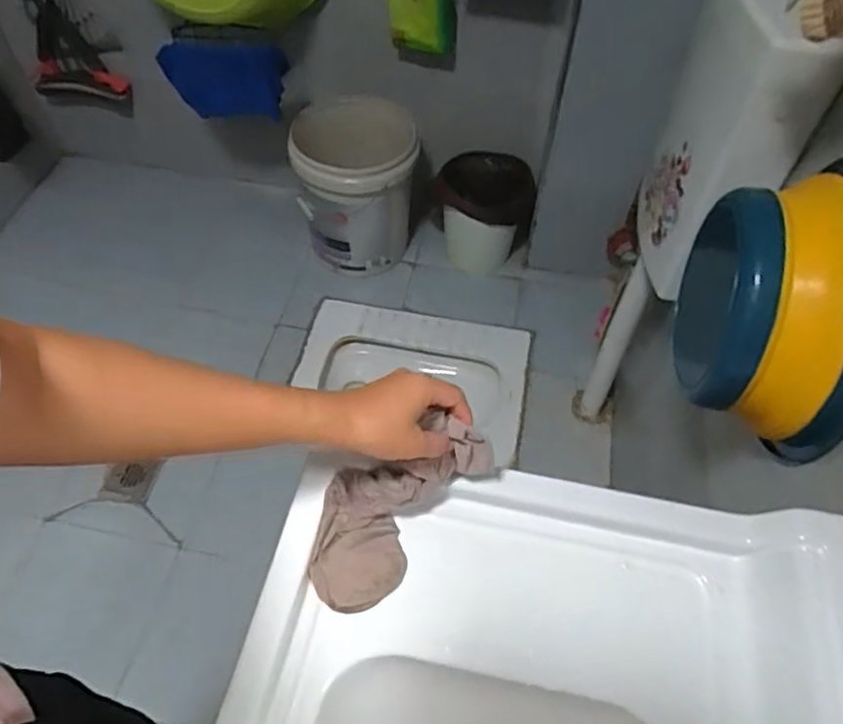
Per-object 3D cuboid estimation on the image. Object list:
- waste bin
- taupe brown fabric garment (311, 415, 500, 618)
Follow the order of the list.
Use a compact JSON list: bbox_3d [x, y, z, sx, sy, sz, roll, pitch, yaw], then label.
[{"bbox_3d":[0.163,-0.410,1.764,0.245,0.256,0.213,-8,55,-7],"label":"waste bin"},{"bbox_3d":[-0.032,0.110,0.530,0.096,0.100,0.164,38,62,23],"label":"taupe brown fabric garment"}]

